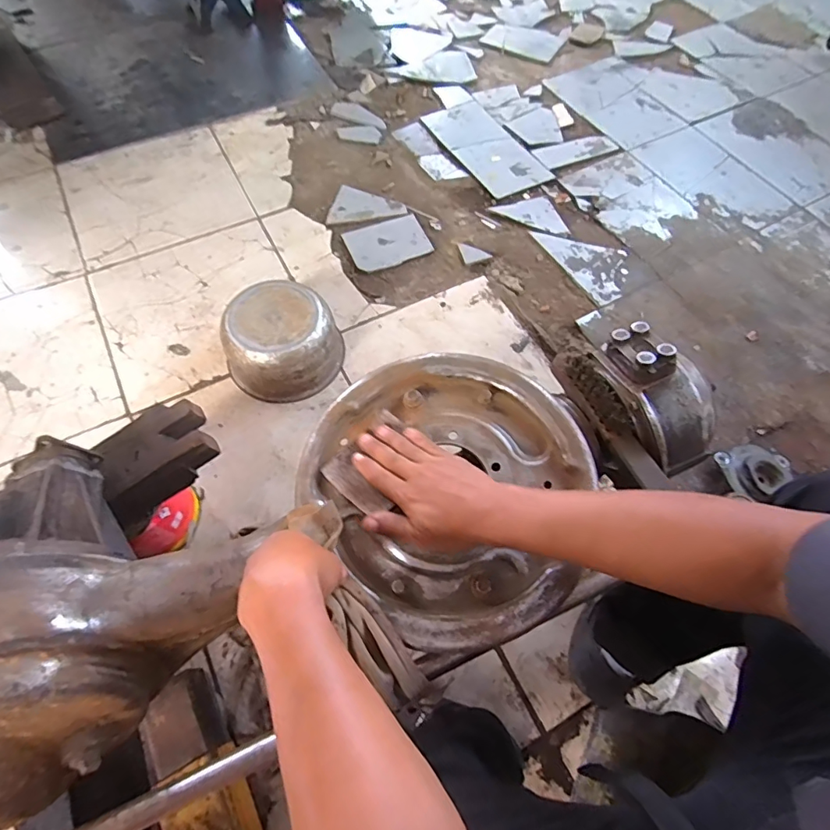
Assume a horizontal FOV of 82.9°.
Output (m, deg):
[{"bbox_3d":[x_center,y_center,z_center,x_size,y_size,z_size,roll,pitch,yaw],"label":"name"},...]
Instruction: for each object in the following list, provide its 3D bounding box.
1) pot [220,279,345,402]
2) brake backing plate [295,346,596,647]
[{"bbox_3d":[-0.257,-0.147,0.923,0.224,0.124,0.204,1,64,-3],"label":"pot"},{"bbox_3d":[0.041,0.067,0.486,0.265,0.043,0.290,1,64,-3],"label":"brake backing plate"}]

